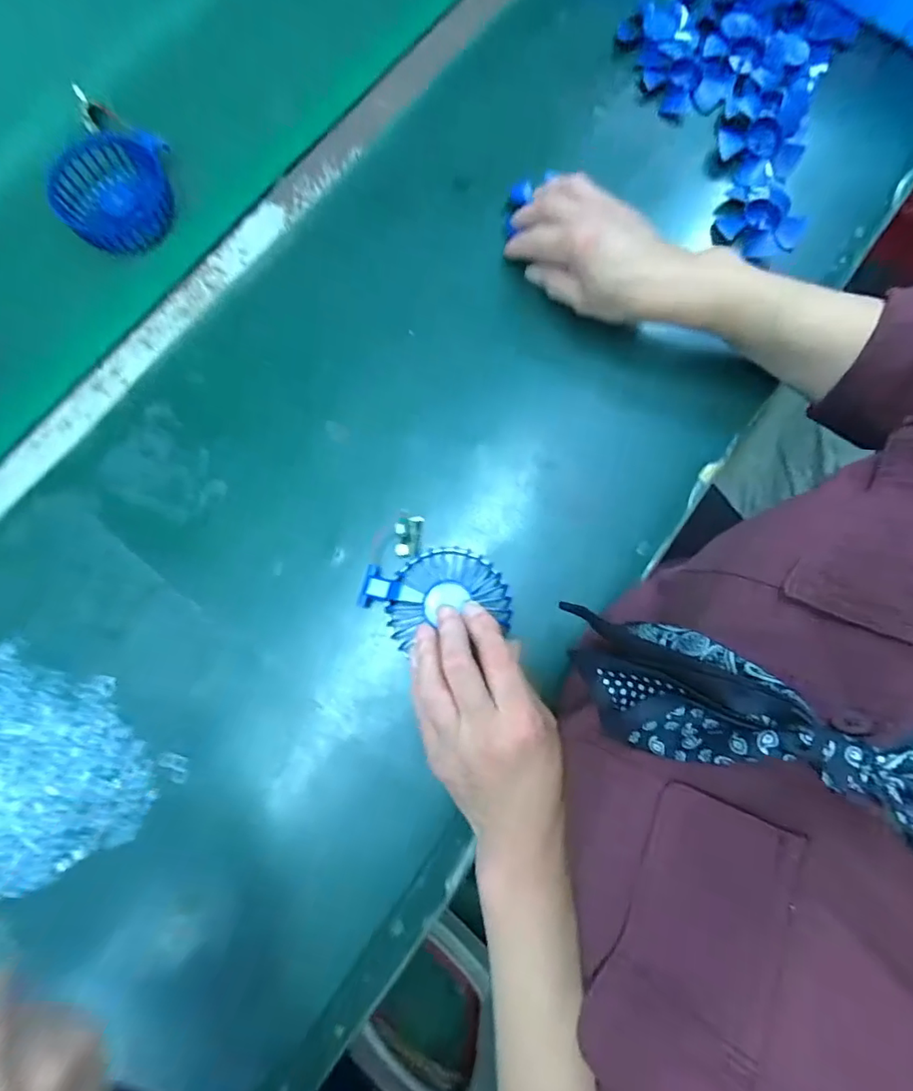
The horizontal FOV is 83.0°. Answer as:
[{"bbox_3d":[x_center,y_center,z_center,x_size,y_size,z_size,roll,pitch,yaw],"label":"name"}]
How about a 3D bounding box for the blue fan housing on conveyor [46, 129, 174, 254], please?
[{"bbox_3d":[-0.282,-0.292,0.426,0.088,0.026,0.094,-10,78,-3],"label":"blue fan housing on conveyor"}]

